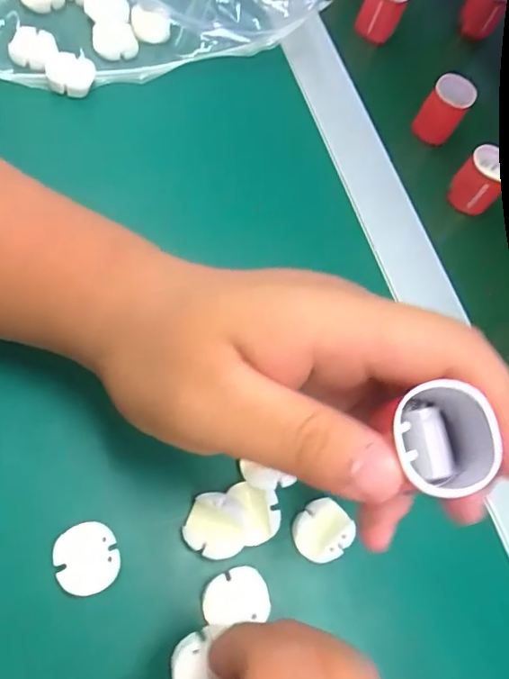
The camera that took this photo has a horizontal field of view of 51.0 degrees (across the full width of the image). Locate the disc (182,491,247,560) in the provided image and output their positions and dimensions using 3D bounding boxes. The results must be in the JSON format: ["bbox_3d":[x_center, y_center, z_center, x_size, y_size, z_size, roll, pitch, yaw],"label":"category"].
[{"bbox_3d":[-0.016,0.081,0.232,0.027,0.005,0.026,-1,81,6],"label":"disc"}]

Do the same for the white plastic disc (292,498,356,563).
[{"bbox_3d":[0.032,0.088,0.244,0.026,0.004,0.024,4,66,-9],"label":"white plastic disc"}]

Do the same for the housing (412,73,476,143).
[{"bbox_3d":[0.132,-0.159,0.372,0.028,0.040,0.023,35,65,5],"label":"housing"}]

